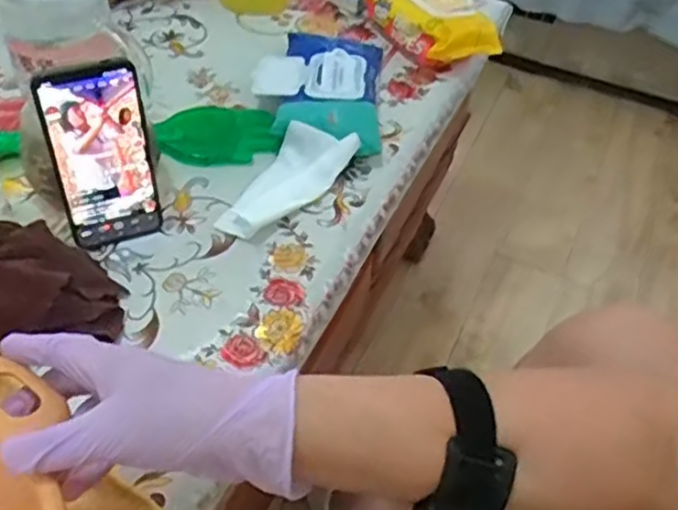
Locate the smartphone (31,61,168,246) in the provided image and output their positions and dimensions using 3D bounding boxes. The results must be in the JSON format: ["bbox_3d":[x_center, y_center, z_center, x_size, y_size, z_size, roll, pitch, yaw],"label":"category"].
[{"bbox_3d":[-0.186,-0.075,0.568,0.076,0.159,0.005,-17,43,-17],"label":"smartphone"}]

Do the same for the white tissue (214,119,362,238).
[{"bbox_3d":[-0.049,-0.075,0.666,0.057,0.040,0.153,31,52,21],"label":"white tissue"}]

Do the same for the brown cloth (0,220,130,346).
[{"bbox_3d":[-0.244,0.023,0.553,0.145,0.043,0.102,0,48,-6],"label":"brown cloth"}]

